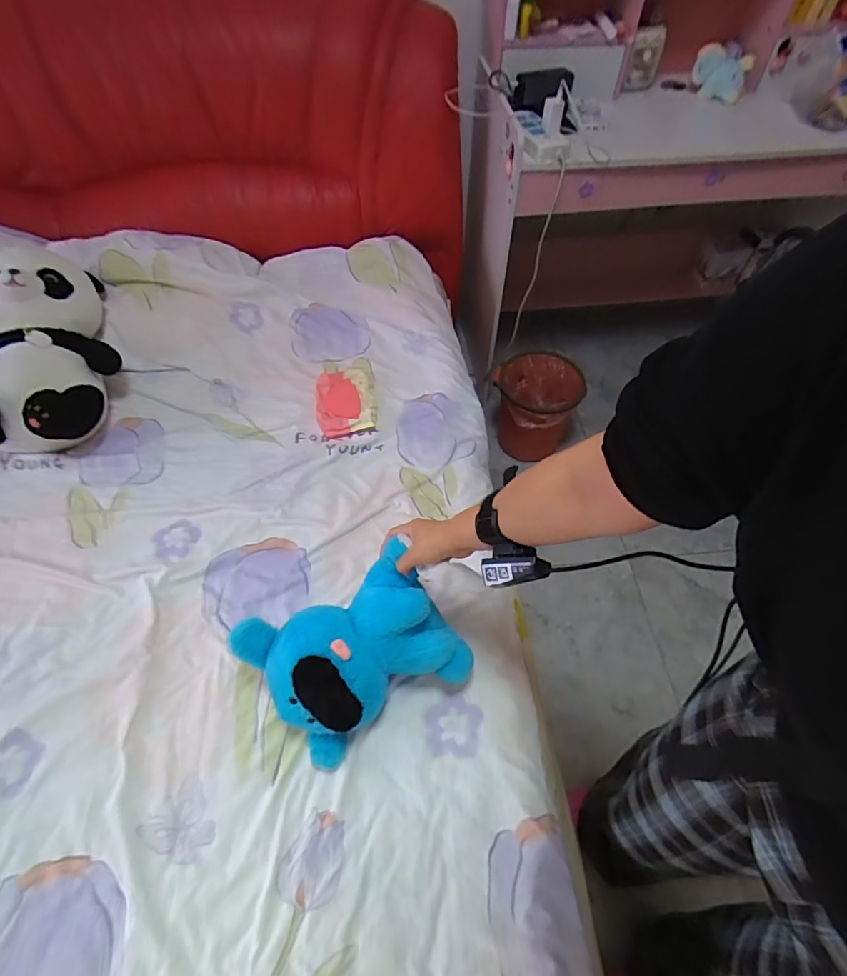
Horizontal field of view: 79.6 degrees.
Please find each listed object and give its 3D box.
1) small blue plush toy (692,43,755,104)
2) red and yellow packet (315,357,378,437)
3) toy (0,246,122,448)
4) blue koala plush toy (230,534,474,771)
[{"bbox_3d":[0.733,-1.022,1.255,0.135,0.105,0.084,21,60,13],"label":"small blue plush toy"},{"bbox_3d":[-0.162,-0.195,1.065,0.126,0.042,0.207,-6,56,-4],"label":"red and yellow packet"},{"bbox_3d":[-0.759,-0.273,0.983,0.244,0.169,0.460,-15,58,-9],"label":"toy"},{"bbox_3d":[-0.088,0.218,0.679,0.247,0.125,0.222,-32,94,-18],"label":"blue koala plush toy"}]

